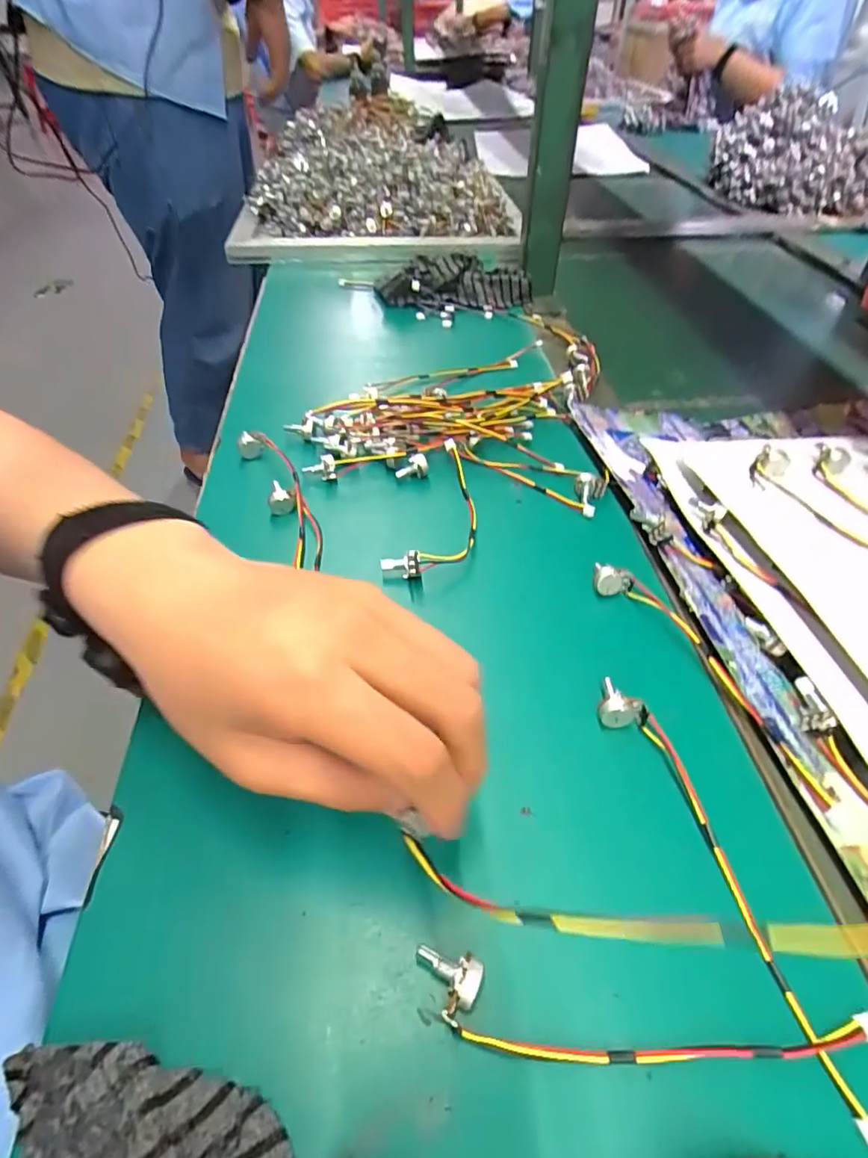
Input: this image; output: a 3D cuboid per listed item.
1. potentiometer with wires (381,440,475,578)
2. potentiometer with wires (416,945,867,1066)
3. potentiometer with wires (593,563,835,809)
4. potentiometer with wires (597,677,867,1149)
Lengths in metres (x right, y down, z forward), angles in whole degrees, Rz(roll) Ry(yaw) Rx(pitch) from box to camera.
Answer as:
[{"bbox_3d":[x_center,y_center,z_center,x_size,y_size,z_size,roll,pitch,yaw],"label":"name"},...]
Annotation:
[{"bbox_3d":[0.010,-0.044,0.371,0.044,0.023,0.139,13,49,12],"label":"potentiometer with wires"},{"bbox_3d":[0.076,0.156,0.191,0.165,0.010,0.025,6,47,3],"label":"potentiometer with wires"},{"bbox_3d":[0.145,0.045,0.294,0.025,0.009,0.159,-23,51,-19],"label":"potentiometer with wires"},{"bbox_3d":[0.119,0.116,0.229,0.026,0.011,0.173,-14,49,-12],"label":"potentiometer with wires"}]

